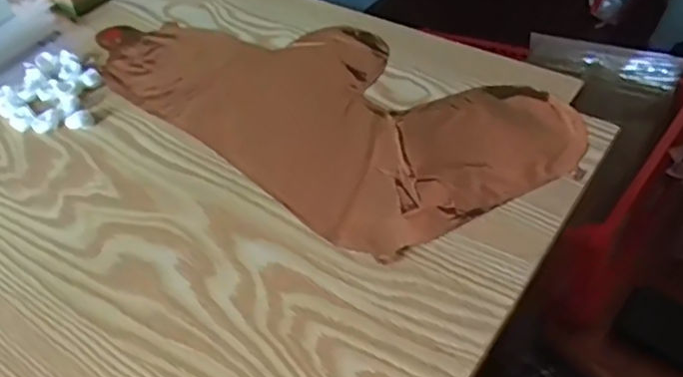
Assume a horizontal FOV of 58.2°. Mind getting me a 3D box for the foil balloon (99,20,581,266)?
[{"bbox_3d":[-0.027,-0.078,0.518,0.406,0.012,0.205,30,56,30],"label":"foil balloon"}]

